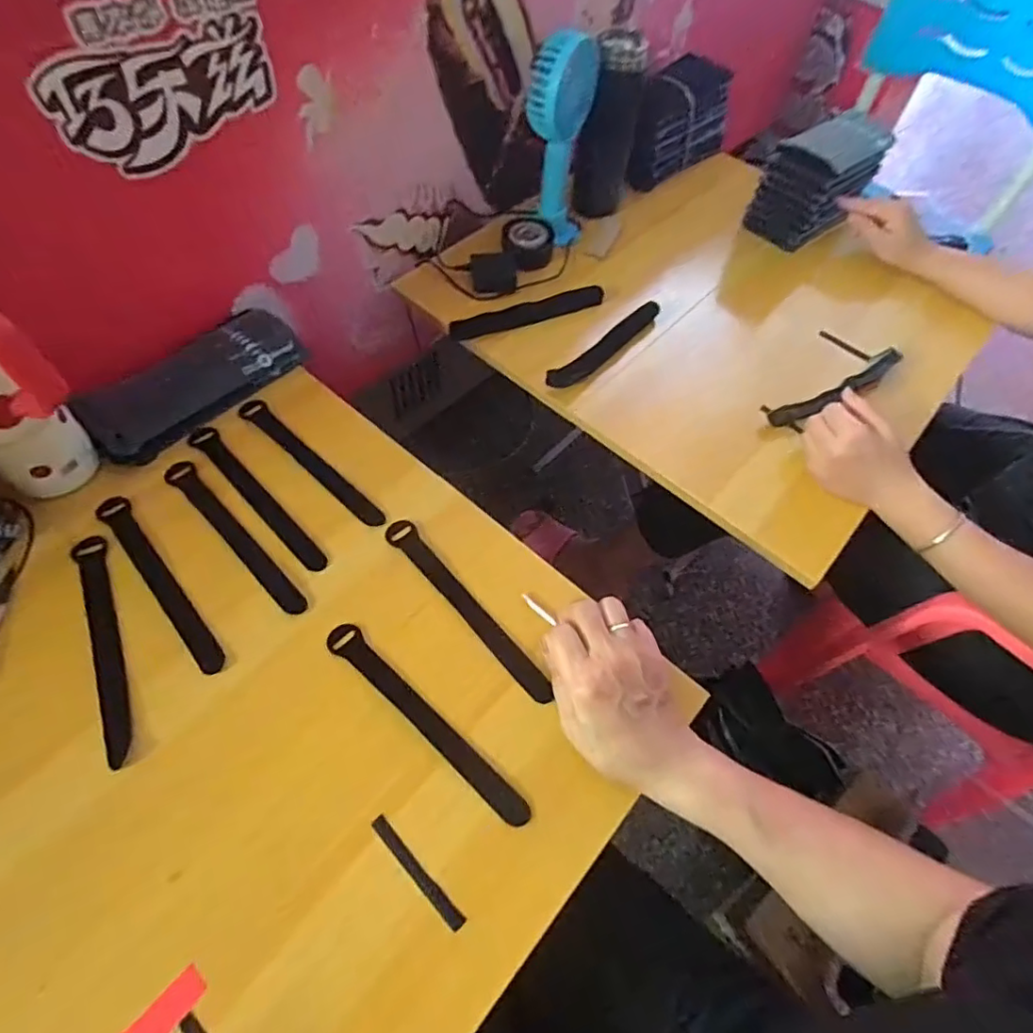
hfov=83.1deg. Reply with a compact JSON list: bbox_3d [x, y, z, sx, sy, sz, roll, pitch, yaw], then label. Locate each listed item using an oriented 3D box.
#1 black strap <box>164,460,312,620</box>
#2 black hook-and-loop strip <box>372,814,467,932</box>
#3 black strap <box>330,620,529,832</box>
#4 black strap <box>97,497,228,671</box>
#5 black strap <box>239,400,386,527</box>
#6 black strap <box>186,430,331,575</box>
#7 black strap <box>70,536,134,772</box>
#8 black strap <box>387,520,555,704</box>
[{"bbox_3d":[-0.242,0.014,0.497,0.022,0.004,0.197,-39,68,-24],"label":"black strap"},{"bbox_3d":[-0.065,0.230,0.379,0.083,0.004,0.010,41,64,20],"label":"black hook-and-loop strip"},{"bbox_3d":[-0.068,0.147,0.425,0.196,0.004,0.022,39,64,19],"label":"black strap"},{"bbox_3d":[-0.291,0.050,0.475,0.020,0.006,0.199,-36,67,-23],"label":"black strap"},{"bbox_3d":[-0.192,-0.052,0.543,0.195,0.004,0.020,39,64,19],"label":"black strap"},{"bbox_3d":[-0.234,-0.021,0.522,0.201,0.006,0.022,41,64,20],"label":"black strap"},{"bbox_3d":[-0.312,0.094,0.443,0.022,0.004,0.191,-18,62,-27],"label":"black strap"},{"bbox_3d":[-0.041,0.072,0.474,0.022,0.006,0.194,-37,67,-23],"label":"black strap"}]

